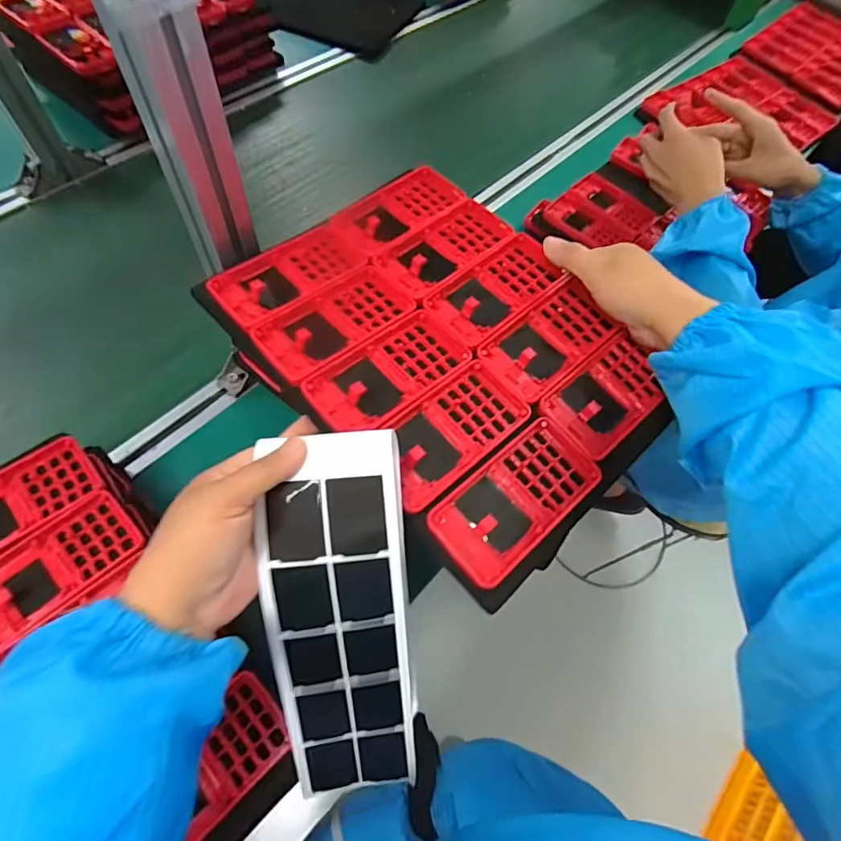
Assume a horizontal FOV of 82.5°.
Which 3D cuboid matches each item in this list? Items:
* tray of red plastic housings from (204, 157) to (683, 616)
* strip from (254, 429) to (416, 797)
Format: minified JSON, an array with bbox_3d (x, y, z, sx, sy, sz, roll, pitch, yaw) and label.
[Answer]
[{"bbox_3d":[0.020,-0.070,0.386,0.255,0.026,0.328,-40,72,-20],"label":"tray of red plastic housings"},{"bbox_3d":[-0.050,0.139,0.314,0.088,0.027,0.264,-1,108,-4],"label":"strip"}]

